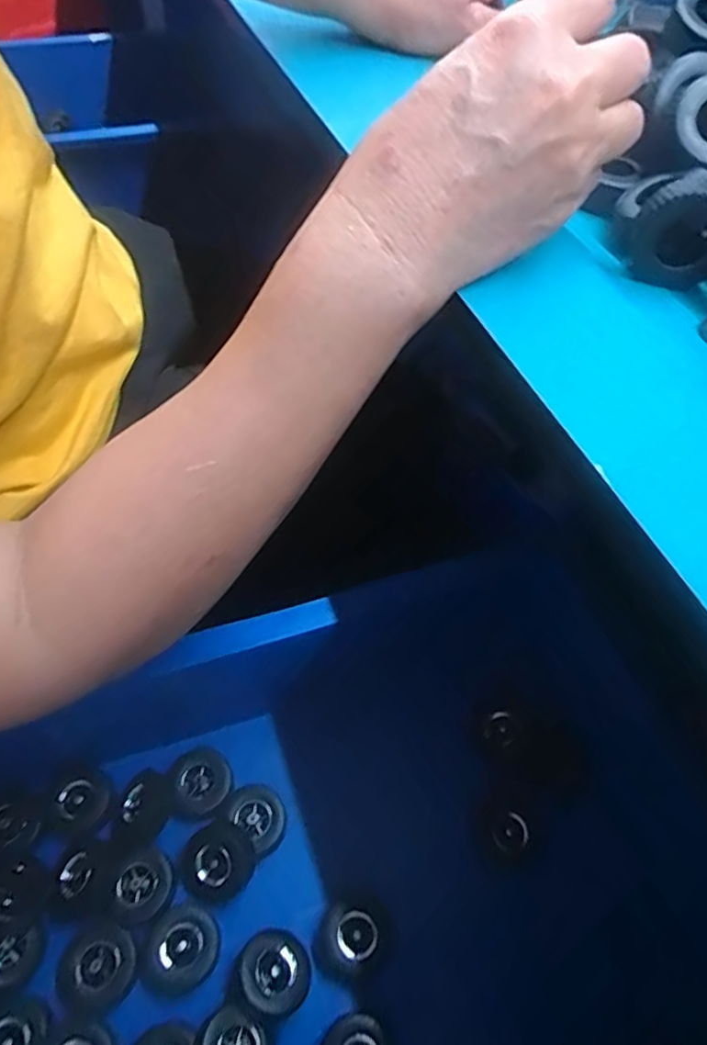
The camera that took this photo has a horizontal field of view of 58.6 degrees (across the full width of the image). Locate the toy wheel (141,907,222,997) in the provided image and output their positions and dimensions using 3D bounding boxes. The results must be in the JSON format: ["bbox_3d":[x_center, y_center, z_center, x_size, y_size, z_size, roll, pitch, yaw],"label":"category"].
[{"bbox_3d":[-0.093,0.231,0.339,0.038,0.022,0.039,1,55,-1],"label":"toy wheel"}]

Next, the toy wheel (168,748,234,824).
[{"bbox_3d":[-0.090,0.155,0.371,0.034,0.008,0.037,-11,56,-9],"label":"toy wheel"}]

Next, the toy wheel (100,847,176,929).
[{"bbox_3d":[-0.119,0.201,0.349,0.034,0.014,0.037,1,55,-1],"label":"toy wheel"}]

